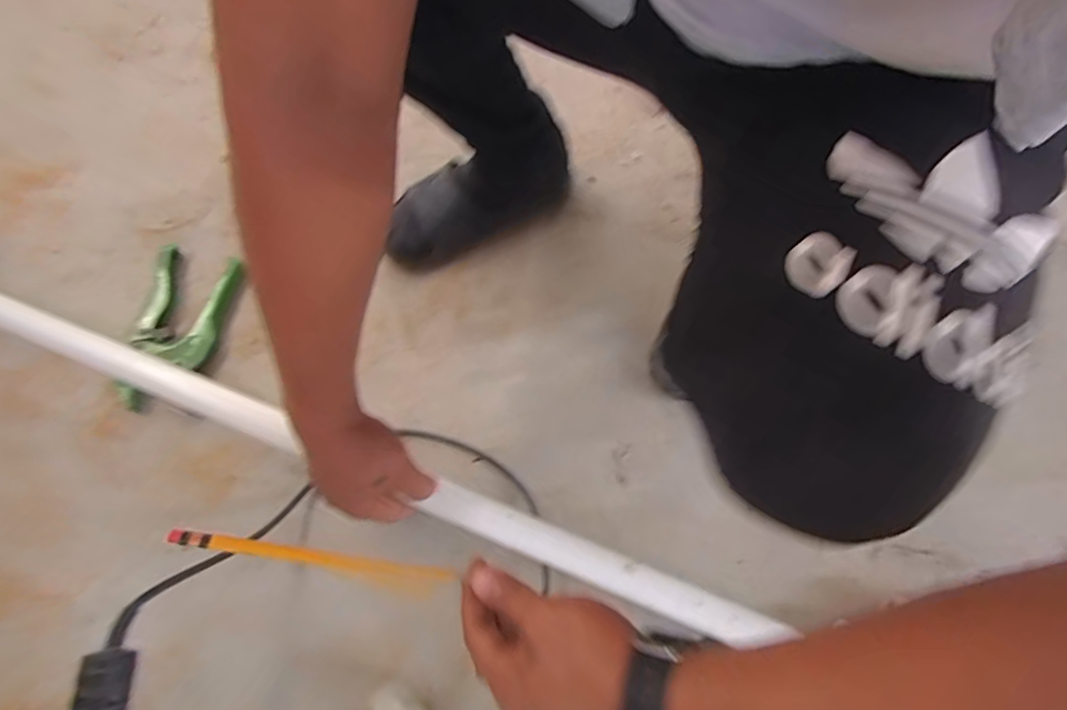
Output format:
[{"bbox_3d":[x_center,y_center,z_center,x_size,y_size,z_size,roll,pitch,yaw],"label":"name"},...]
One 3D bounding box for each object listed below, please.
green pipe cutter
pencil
[{"bbox_3d":[-0.404,-0.032,0.586,0.103,0.024,0.191,7,65,2],"label":"green pipe cutter"},{"bbox_3d":[-0.121,0.122,0.311,0.165,0.014,0.009,22,61,-28],"label":"pencil"}]

